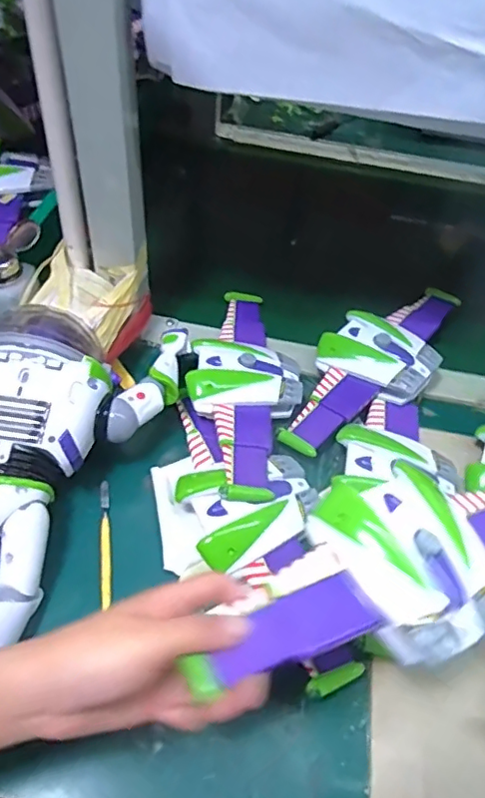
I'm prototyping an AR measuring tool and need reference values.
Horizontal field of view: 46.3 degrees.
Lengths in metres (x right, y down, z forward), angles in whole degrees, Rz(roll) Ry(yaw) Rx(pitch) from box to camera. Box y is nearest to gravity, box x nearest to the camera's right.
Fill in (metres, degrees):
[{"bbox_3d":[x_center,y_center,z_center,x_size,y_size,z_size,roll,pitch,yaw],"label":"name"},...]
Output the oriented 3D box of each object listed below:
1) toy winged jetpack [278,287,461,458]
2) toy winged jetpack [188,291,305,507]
[{"bbox_3d":[0.144,-0.048,0.581,0.105,0.038,0.295,36,58,20],"label":"toy winged jetpack"},{"bbox_3d":[0.002,-0.020,0.557,0.110,0.049,0.284,6,53,-1],"label":"toy winged jetpack"}]

